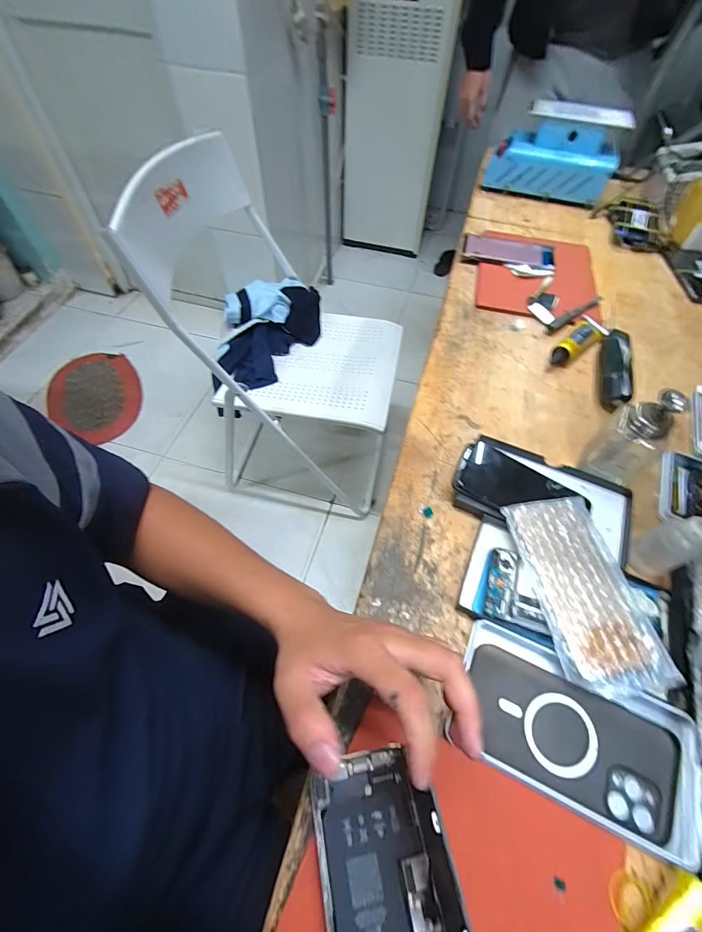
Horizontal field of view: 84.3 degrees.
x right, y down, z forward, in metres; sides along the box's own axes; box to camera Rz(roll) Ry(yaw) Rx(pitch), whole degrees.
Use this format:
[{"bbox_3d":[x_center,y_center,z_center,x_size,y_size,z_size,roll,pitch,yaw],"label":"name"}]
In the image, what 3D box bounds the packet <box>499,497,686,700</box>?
[{"bbox_3d":[0.217,0.115,0.366,0.089,0.018,0.176,-8,57,-7],"label":"packet"}]

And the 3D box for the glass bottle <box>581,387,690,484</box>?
[{"bbox_3d":[0.295,-0.028,0.405,0.048,0.109,0.057,-33,64,-21],"label":"glass bottle"}]

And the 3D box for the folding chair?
[{"bbox_3d":[-0.162,-0.254,1.017,0.548,0.805,0.414,9,57,4],"label":"folding chair"}]

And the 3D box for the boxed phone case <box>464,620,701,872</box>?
[{"bbox_3d":[0.181,0.214,0.315,0.183,0.018,0.100,23,59,13],"label":"boxed phone case"}]

